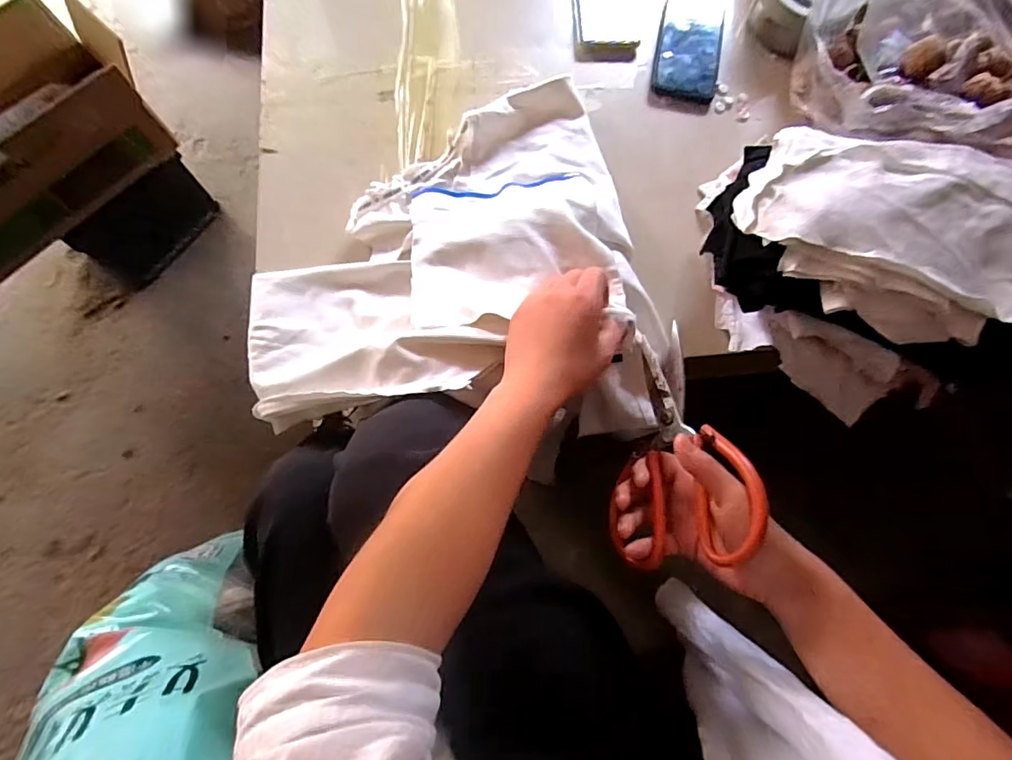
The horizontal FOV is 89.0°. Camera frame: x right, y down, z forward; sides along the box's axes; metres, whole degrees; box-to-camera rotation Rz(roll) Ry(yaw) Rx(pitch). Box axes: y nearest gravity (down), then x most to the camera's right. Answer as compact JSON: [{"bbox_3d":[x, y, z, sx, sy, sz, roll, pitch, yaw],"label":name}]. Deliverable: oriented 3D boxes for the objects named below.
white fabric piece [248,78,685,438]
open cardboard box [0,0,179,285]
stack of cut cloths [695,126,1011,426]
[{"bbox_3d":[-0.054,-0.138,0.497,0.374,0.082,0.354,2,75,-1],"label":"white fabric piece"},{"bbox_3d":[-0.734,-0.336,0.764,0.201,0.171,0.427,41,78,9],"label":"open cardboard box"},{"bbox_3d":[0.328,-0.106,0.479,0.278,0.118,0.209,20,75,4],"label":"stack of cut cloths"}]

